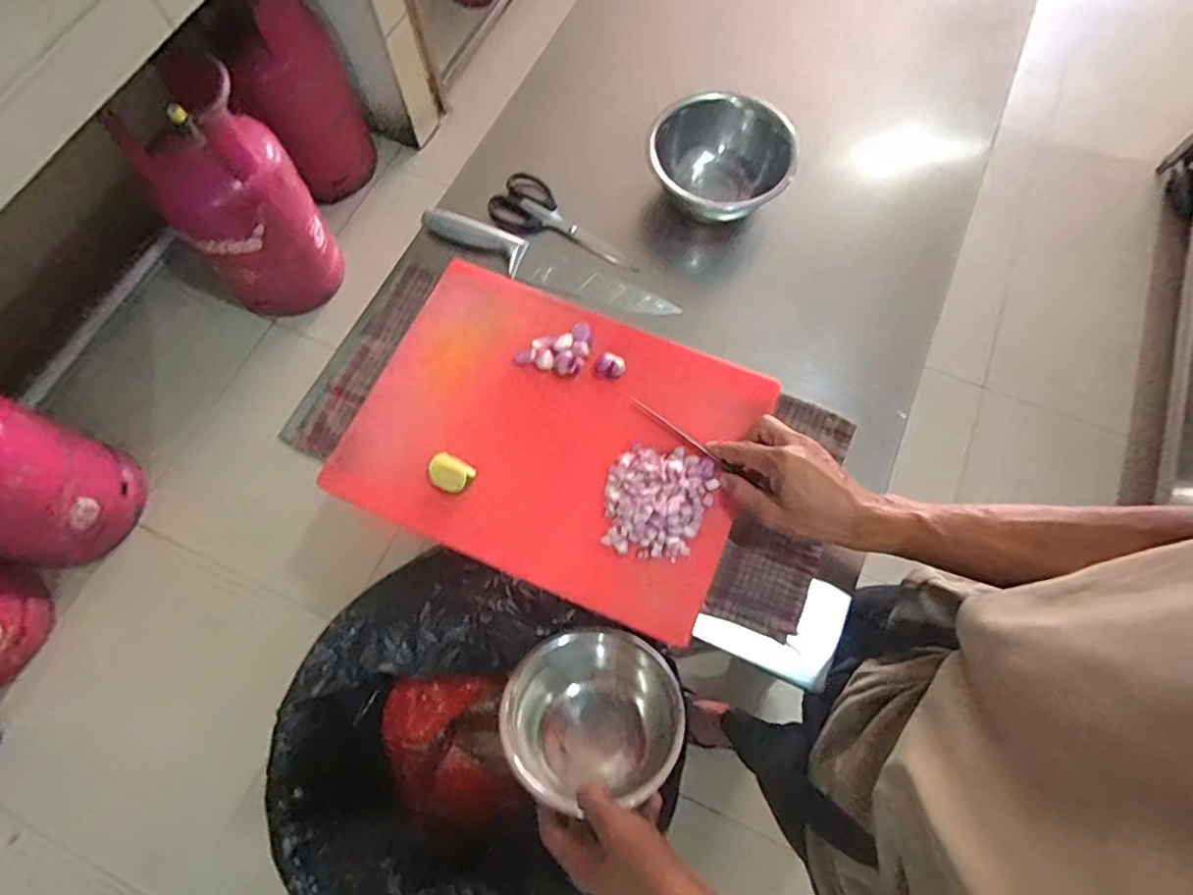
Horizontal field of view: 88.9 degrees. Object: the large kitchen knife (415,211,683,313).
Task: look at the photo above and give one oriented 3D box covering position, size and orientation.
[{"bbox_3d":[-0.057,-0.210,0.705,0.308,0.023,0.045,23,72,7],"label":"large kitchen knife"}]

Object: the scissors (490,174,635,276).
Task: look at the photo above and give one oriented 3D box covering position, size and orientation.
[{"bbox_3d":[-0.034,-0.263,0.722,0.196,0.016,0.071,30,73,9],"label":"scissors"}]

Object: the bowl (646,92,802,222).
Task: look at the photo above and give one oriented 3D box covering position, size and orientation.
[{"bbox_3d":[0.140,-0.318,0.702,0.146,0.072,0.146,0,70,-1],"label":"bowl"}]

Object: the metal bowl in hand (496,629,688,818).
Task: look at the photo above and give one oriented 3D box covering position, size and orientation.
[{"bbox_3d":[-0.004,0.276,0.616,0.178,0.080,0.178,1,41,-1],"label":"metal bowl in hand"}]

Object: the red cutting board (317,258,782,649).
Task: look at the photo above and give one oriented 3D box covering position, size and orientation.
[{"bbox_3d":[-0.039,-0.019,0.610,0.380,0.030,0.288,23,72,7],"label":"red cutting board"}]

